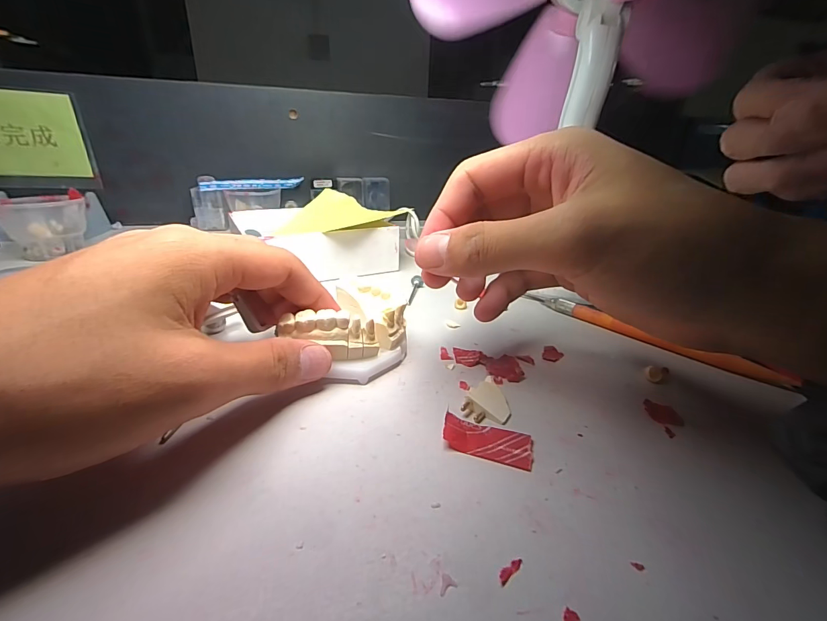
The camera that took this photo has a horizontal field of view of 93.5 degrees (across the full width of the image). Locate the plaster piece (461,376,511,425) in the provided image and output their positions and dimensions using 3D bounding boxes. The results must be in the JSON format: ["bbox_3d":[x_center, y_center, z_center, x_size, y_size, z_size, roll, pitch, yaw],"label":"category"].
[{"bbox_3d":[0.033,0.039,0.172,0.019,0.007,0.025,4,26,13],"label":"plaster piece"}]

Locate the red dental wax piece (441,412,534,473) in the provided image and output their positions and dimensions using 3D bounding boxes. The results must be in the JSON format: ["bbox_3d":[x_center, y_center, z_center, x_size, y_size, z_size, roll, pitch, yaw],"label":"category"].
[{"bbox_3d":[0.028,0.049,0.150,0.034,0.005,0.018,8,27,21],"label":"red dental wax piece"}]

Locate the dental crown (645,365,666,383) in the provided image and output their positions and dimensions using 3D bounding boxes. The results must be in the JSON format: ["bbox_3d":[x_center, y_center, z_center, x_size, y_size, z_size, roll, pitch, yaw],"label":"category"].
[{"bbox_3d":[0.120,0.032,0.193,0.008,0.007,0.007,17,31,35],"label":"dental crown"}]

